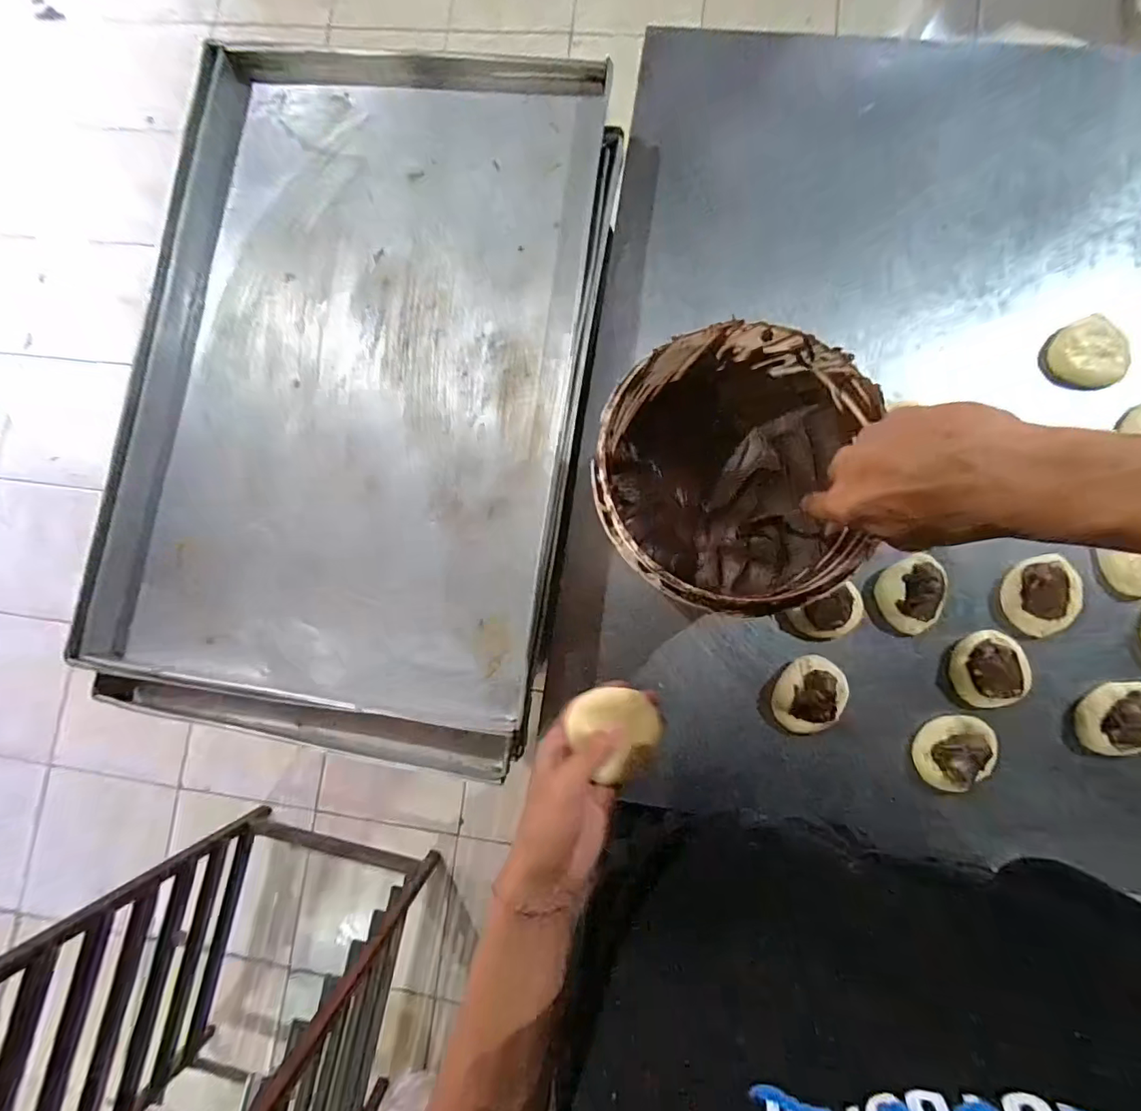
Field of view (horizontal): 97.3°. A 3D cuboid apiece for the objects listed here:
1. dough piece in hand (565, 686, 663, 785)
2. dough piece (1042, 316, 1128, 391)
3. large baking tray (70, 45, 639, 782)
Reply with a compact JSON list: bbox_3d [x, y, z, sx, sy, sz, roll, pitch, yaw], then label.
[{"bbox_3d":[0.035,0.135,0.384,0.070,0.018,0.066,0,84,2],"label":"dough piece in hand"},{"bbox_3d":[0.543,-0.210,0.525,0.076,0.011,0.072,0,84,2],"label":"dough piece"},{"bbox_3d":[-0.224,-0.185,0.541,0.472,0.055,0.760,8,84,3],"label":"large baking tray"}]

